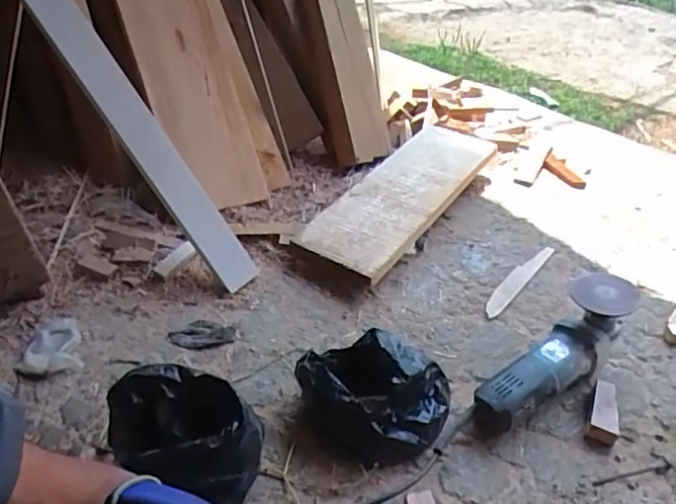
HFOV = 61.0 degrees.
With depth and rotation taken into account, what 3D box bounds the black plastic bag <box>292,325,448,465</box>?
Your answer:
[{"bbox_3d":[0.040,0.174,0.710,0.175,0.092,0.152,19,39,22],"label":"black plastic bag"}]

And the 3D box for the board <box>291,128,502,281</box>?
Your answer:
[{"bbox_3d":[0.124,-0.117,1.092,0.184,0.022,0.489,22,45,29],"label":"board"}]

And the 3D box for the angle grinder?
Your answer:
[{"bbox_3d":[0.282,0.130,0.755,0.266,0.123,0.083,-23,43,-31],"label":"angle grinder"}]

